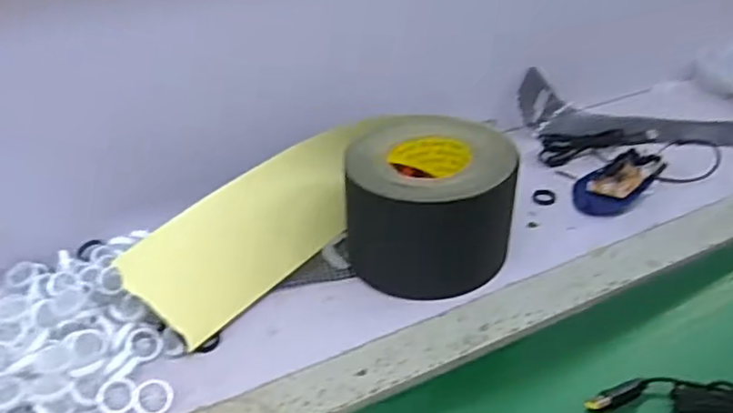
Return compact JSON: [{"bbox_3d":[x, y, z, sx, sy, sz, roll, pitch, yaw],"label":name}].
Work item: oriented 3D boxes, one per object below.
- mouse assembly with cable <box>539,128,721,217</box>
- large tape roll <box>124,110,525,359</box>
[{"bbox_3d":[0.291,-0.056,0.737,0.170,0.031,0.155,-5,37,-10],"label":"mouse assembly with cable"},{"bbox_3d":[-0.034,0.007,0.576,0.321,0.097,0.153,-6,38,-12],"label":"large tape roll"}]

